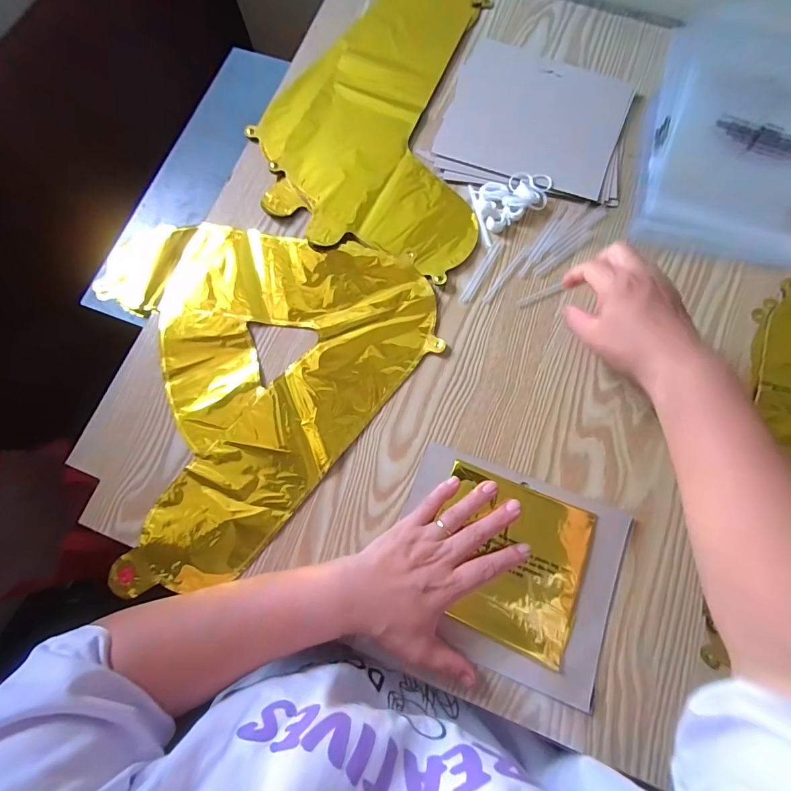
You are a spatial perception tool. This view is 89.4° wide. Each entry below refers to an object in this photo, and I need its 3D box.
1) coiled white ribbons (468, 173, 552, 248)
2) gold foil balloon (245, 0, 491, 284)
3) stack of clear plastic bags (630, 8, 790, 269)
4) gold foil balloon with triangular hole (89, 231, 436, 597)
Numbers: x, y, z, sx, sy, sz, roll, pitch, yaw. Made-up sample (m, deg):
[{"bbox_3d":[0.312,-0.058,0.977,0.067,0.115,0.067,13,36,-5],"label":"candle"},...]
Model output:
[{"bbox_3d":[0.130,-0.210,0.437,0.085,0.012,0.071,-14,77,-2],"label":"coiled white ribbons"},{"bbox_3d":[-0.015,-0.348,0.474,0.253,0.009,0.410,10,77,4],"label":"gold foil balloon"},{"bbox_3d":[0.406,-0.290,0.447,0.228,0.014,0.316,20,78,6],"label":"stack of clear plastic bags"},{"bbox_3d":[-0.124,-0.038,0.404,0.330,0.009,0.369,-16,77,-2],"label":"gold foil balloon with triangular hole"}]

